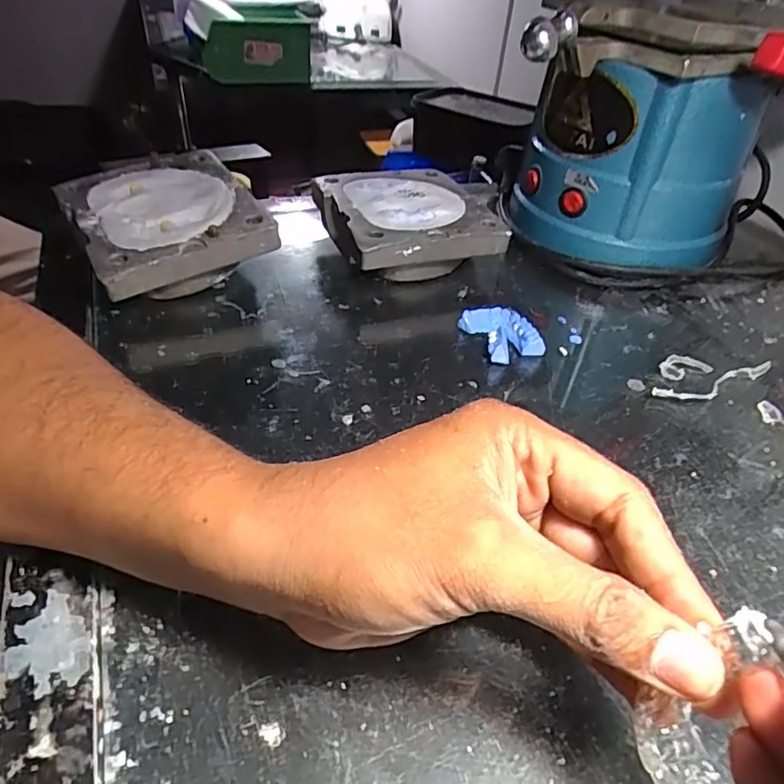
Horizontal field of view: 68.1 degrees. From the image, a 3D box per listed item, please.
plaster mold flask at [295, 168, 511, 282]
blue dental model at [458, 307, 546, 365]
[{"bbox_3d":[0.014,-0.128,0.447,0.131,0.046,0.125,-10,43,-17],"label":"plaster mold flask"},{"bbox_3d":[0.071,-0.037,0.374,0.038,0.017,0.047,-12,43,-19],"label":"blue dental model"}]

